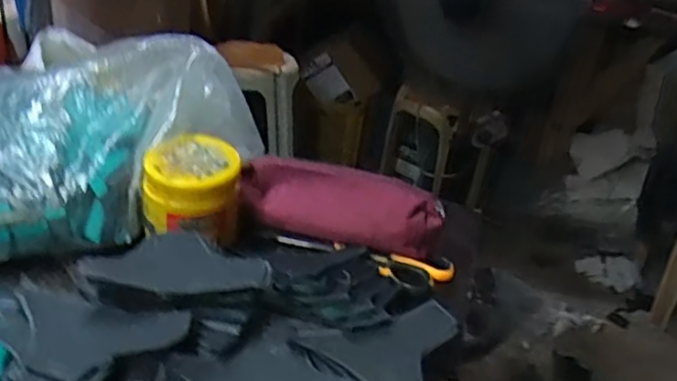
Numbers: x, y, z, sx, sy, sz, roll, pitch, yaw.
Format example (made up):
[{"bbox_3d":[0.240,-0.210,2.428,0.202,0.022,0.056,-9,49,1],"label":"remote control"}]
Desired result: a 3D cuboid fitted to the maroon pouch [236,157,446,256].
[{"bbox_3d":[0.000,0.015,0.706,0.219,0.081,0.043,15,-7,13],"label":"maroon pouch"}]

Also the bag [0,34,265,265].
[{"bbox_3d":[-0.271,-0.044,0.674,0.393,0.159,0.183,-10,33,-28],"label":"bag"}]

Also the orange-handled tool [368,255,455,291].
[{"bbox_3d":[0.079,0.088,0.676,0.089,0.015,0.045,5,29,-4],"label":"orange-handled tool"}]

